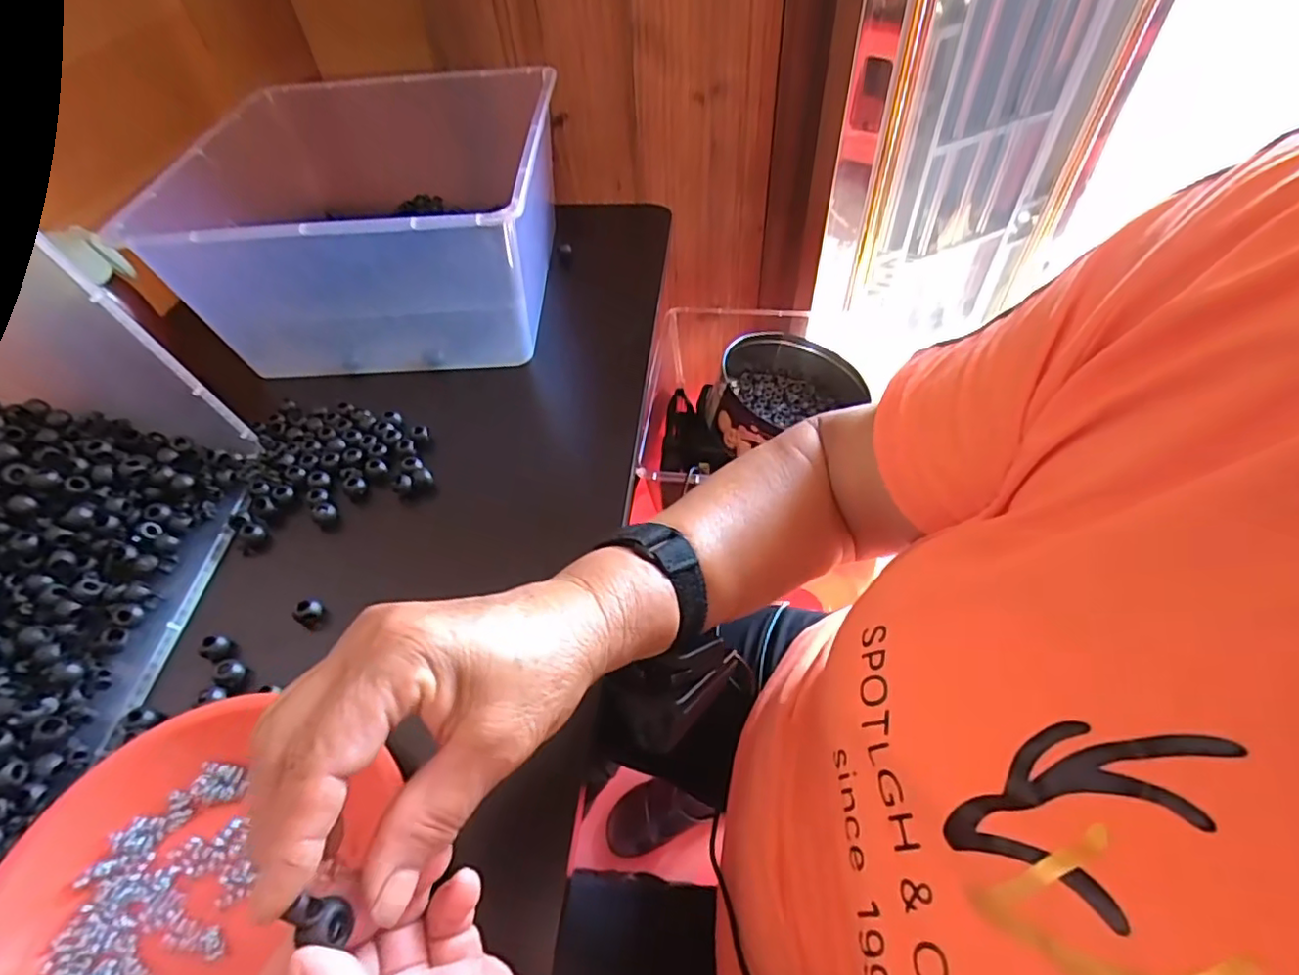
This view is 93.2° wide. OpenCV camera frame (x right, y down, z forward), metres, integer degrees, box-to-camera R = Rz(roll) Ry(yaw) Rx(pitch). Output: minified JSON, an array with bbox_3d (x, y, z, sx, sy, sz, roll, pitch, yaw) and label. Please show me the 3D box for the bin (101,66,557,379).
[{"bbox_3d":[-0.241,-0.247,0.566,0.311,0.145,0.313,-4,51,1],"label":"bin"}]

